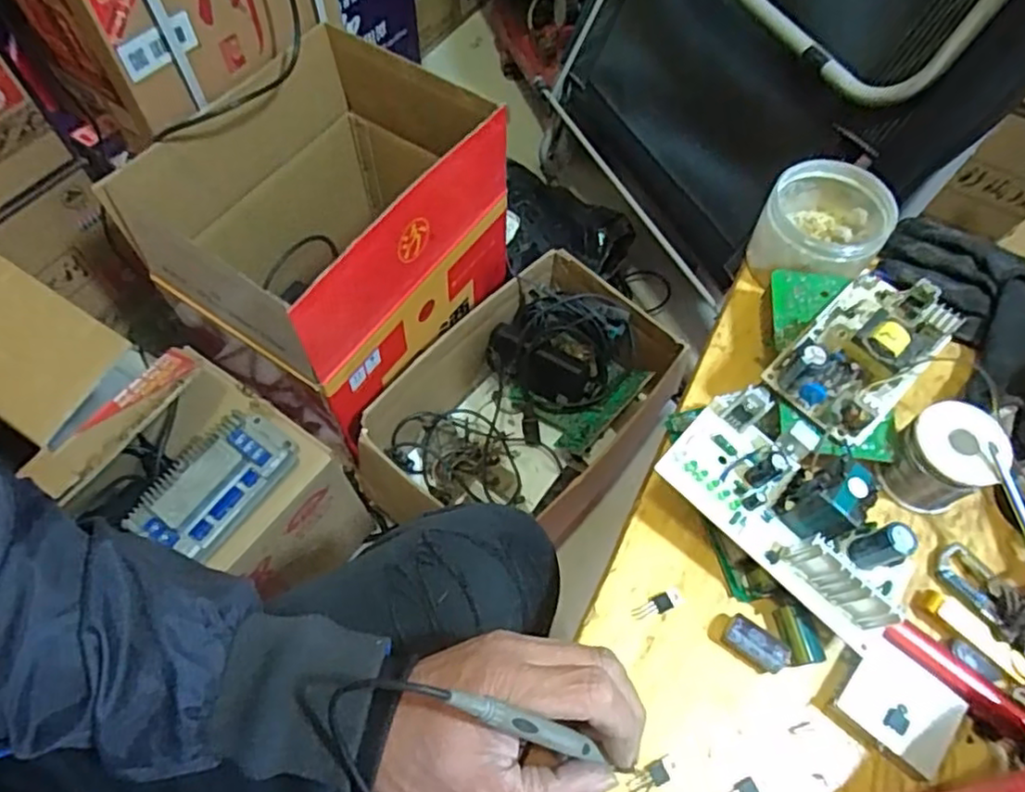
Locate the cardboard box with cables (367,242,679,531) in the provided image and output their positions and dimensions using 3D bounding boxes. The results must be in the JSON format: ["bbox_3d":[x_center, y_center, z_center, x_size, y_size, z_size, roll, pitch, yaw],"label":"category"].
[{"bbox_3d":[0.007,0.023,0.938,0.436,0.173,0.240,-41,70,-20],"label":"cardboard box with cables"}]

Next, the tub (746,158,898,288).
[{"bbox_3d":[0.224,-0.126,0.483,0.081,0.058,0.084,1,62,-1],"label":"tub"}]

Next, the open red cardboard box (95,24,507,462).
[{"bbox_3d":[-0.231,-0.214,0.870,0.328,0.281,0.383,33,66,15],"label":"open red cardboard box"}]

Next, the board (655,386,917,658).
[{"bbox_3d":[0.159,0.060,0.370,0.146,0.043,0.076,40,68,18],"label":"board"}]

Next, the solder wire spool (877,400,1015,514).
[{"bbox_3d":[0.262,0.038,0.407,0.049,0.057,0.051,1,62,-1],"label":"solder wire spool"}]

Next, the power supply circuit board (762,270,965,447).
[{"bbox_3d":[0.223,-0.033,0.414,0.118,0.037,0.067,-40,70,-20],"label":"power supply circuit board"}]

